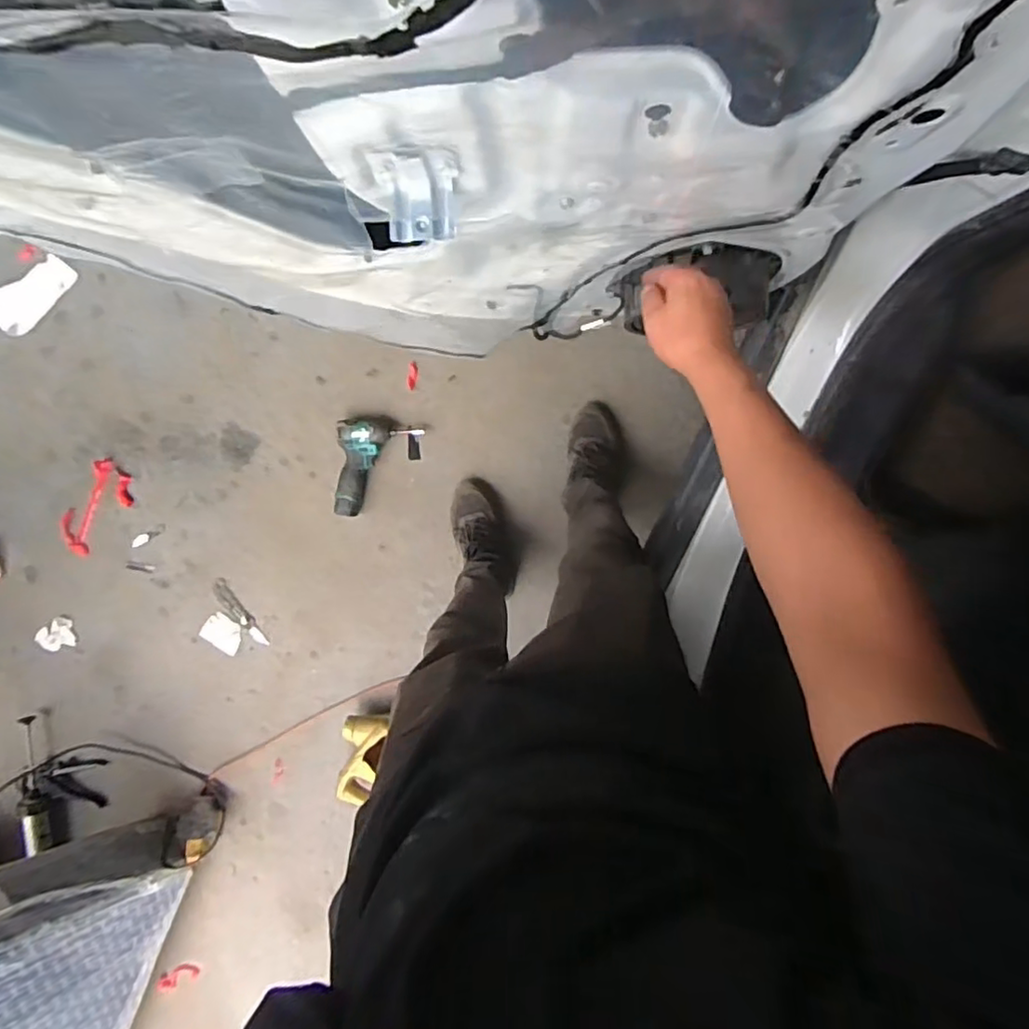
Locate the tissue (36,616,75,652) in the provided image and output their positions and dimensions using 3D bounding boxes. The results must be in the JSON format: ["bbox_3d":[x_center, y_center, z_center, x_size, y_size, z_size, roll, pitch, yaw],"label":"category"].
[{"bbox_3d":[-1.065,0.279,1.436,0.092,0.019,0.075,-14,93,5],"label":"tissue"}]

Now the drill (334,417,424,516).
[{"bbox_3d":[-0.300,-0.099,1.346,0.168,0.057,0.210,6,93,6],"label":"drill"}]

